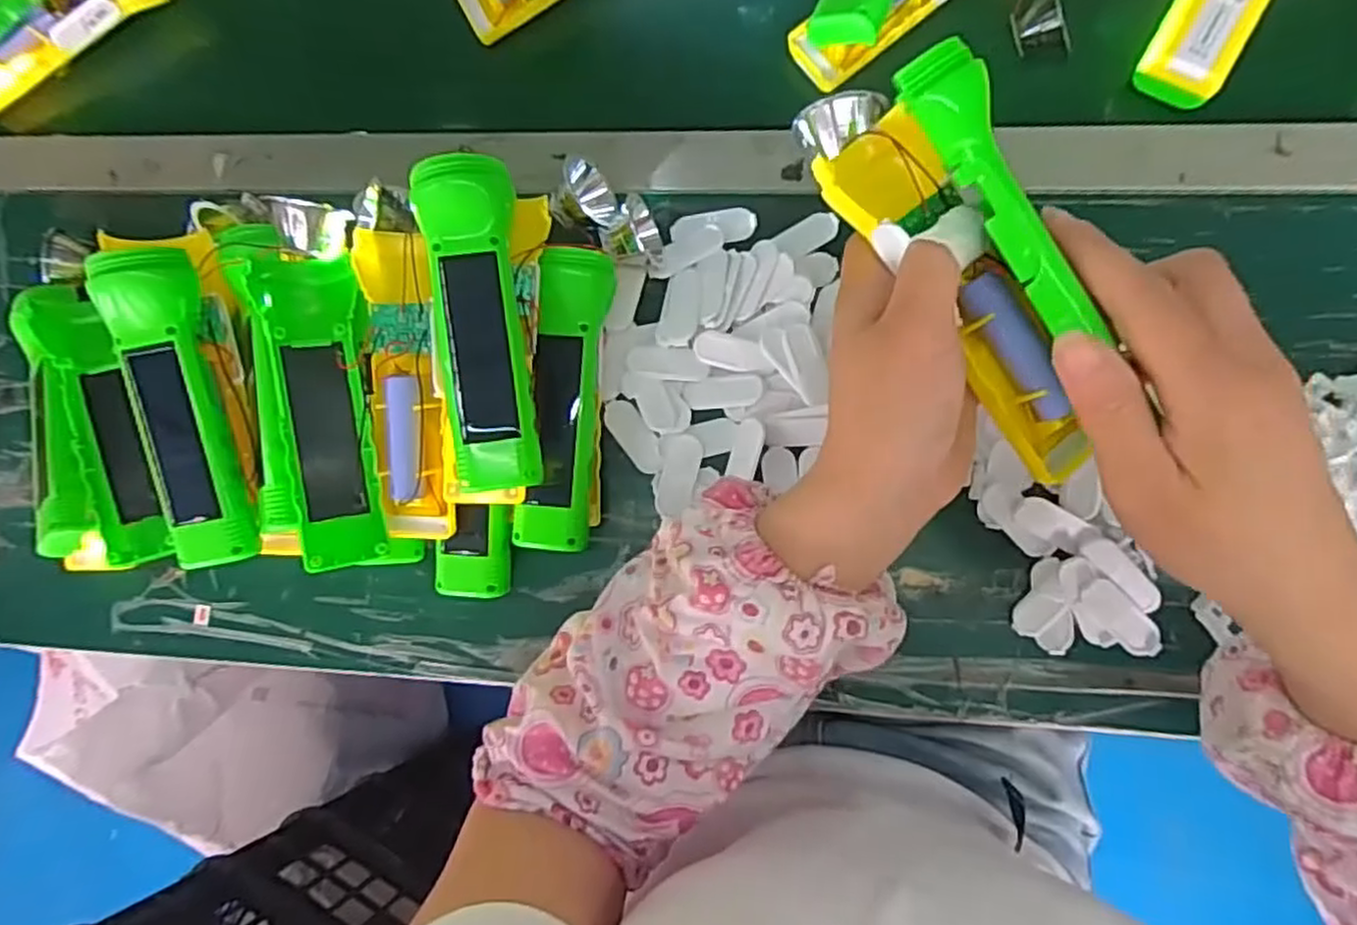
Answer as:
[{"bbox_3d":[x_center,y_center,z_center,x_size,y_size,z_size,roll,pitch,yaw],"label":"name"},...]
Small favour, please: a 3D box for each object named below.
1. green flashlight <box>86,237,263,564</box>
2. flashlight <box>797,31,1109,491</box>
[{"bbox_3d":[-0.258,-0.026,0.382,0.043,0.038,0.161,-9,101,3],"label":"green flashlight"},{"bbox_3d":[0.114,-0.070,0.283,0.051,0.057,0.168,-32,101,0],"label":"flashlight"}]

